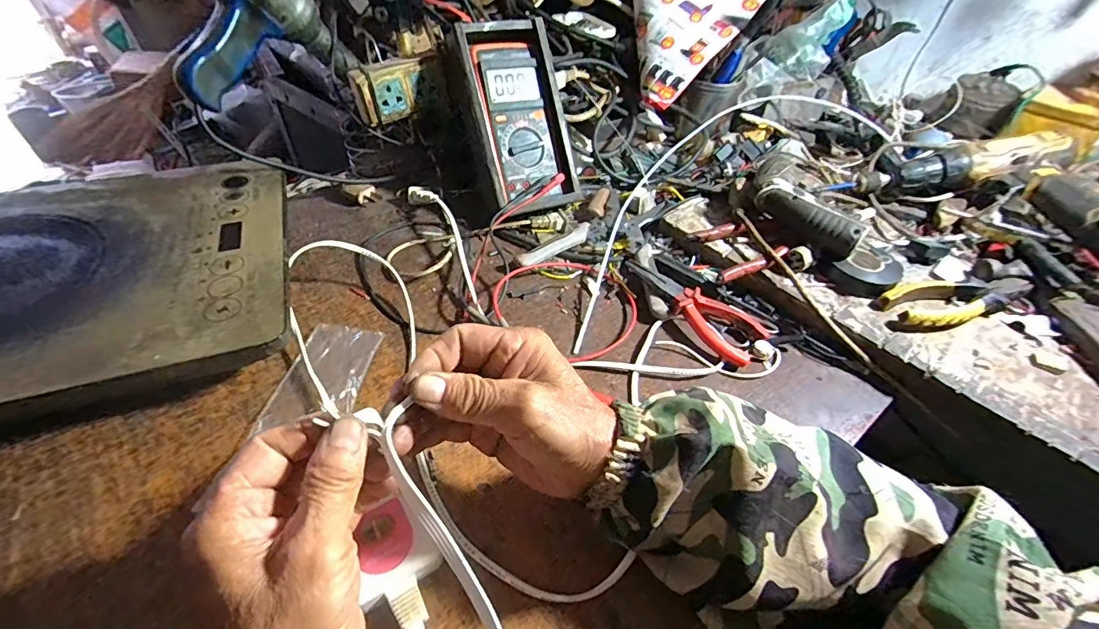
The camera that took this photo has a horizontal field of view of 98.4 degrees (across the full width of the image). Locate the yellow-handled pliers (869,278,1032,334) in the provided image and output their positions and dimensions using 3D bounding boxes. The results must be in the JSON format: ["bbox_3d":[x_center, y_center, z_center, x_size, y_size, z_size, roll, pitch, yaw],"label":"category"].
[{"bbox_3d":[0.388,-0.017,0.455,0.161,0.018,0.052,-14,50,-16],"label":"yellow-handled pliers"}]

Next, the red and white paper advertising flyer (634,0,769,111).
[{"bbox_3d":[0.180,-0.440,0.666,0.208,0.032,0.296,43,82,16],"label":"red and white paper advertising flyer"}]

